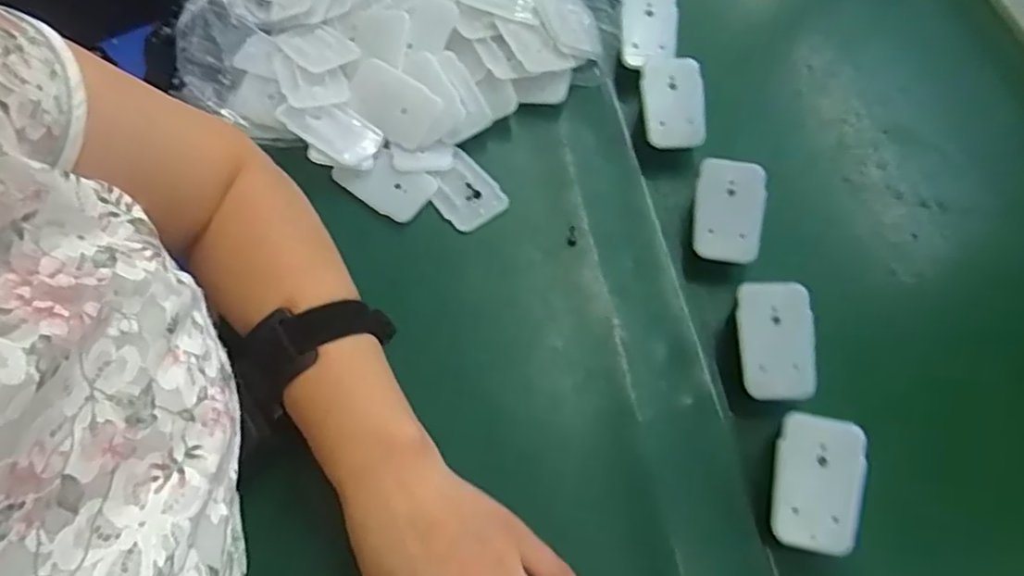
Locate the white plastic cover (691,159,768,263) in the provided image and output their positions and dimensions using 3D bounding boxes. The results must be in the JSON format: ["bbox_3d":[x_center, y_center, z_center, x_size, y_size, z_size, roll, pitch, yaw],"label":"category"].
[{"bbox_3d":[0.147,-0.053,0.412,0.045,0.007,0.069,7,83,24],"label":"white plastic cover"}]

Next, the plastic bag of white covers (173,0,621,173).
[{"bbox_3d":[-0.124,-0.236,0.475,0.298,0.076,0.320,-34,70,-18],"label":"plastic bag of white covers"}]

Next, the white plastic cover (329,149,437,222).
[{"bbox_3d":[-0.091,-0.076,0.434,0.066,0.006,0.041,31,80,4],"label":"white plastic cover"}]

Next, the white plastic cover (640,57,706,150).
[{"bbox_3d":[0.121,-0.138,0.455,0.043,0.009,0.067,-6,93,7],"label":"white plastic cover"}]

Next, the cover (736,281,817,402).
[{"bbox_3d":[0.162,0.032,0.370,0.047,0.006,0.070,-2,88,-3],"label":"cover"}]

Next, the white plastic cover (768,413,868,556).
[{"bbox_3d":[0.164,0.105,0.326,0.044,0.004,0.069,11,83,13],"label":"white plastic cover"}]

